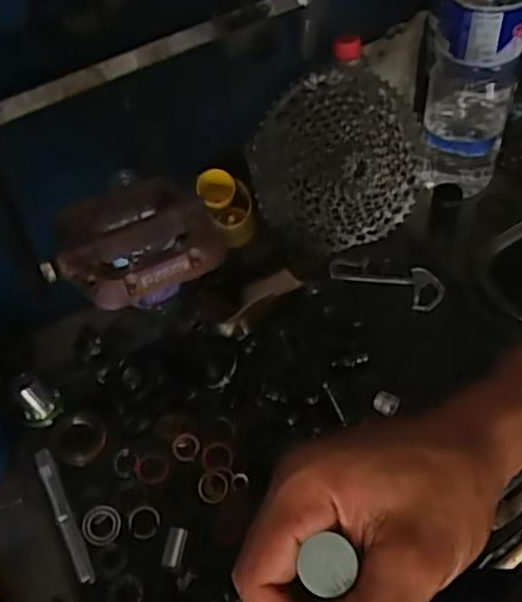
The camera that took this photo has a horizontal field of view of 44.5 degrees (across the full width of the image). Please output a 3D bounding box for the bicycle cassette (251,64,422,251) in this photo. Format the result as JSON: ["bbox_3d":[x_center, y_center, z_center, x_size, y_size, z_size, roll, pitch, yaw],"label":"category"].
[{"bbox_3d":[0.091,-0.150,0.698,0.198,0.193,0.057,-21,19,-8],"label":"bicycle cassette"}]

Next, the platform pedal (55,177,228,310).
[{"bbox_3d":[-0.081,-0.042,0.409,0.096,0.026,0.109,-24,52,-12],"label":"platform pedal"}]

